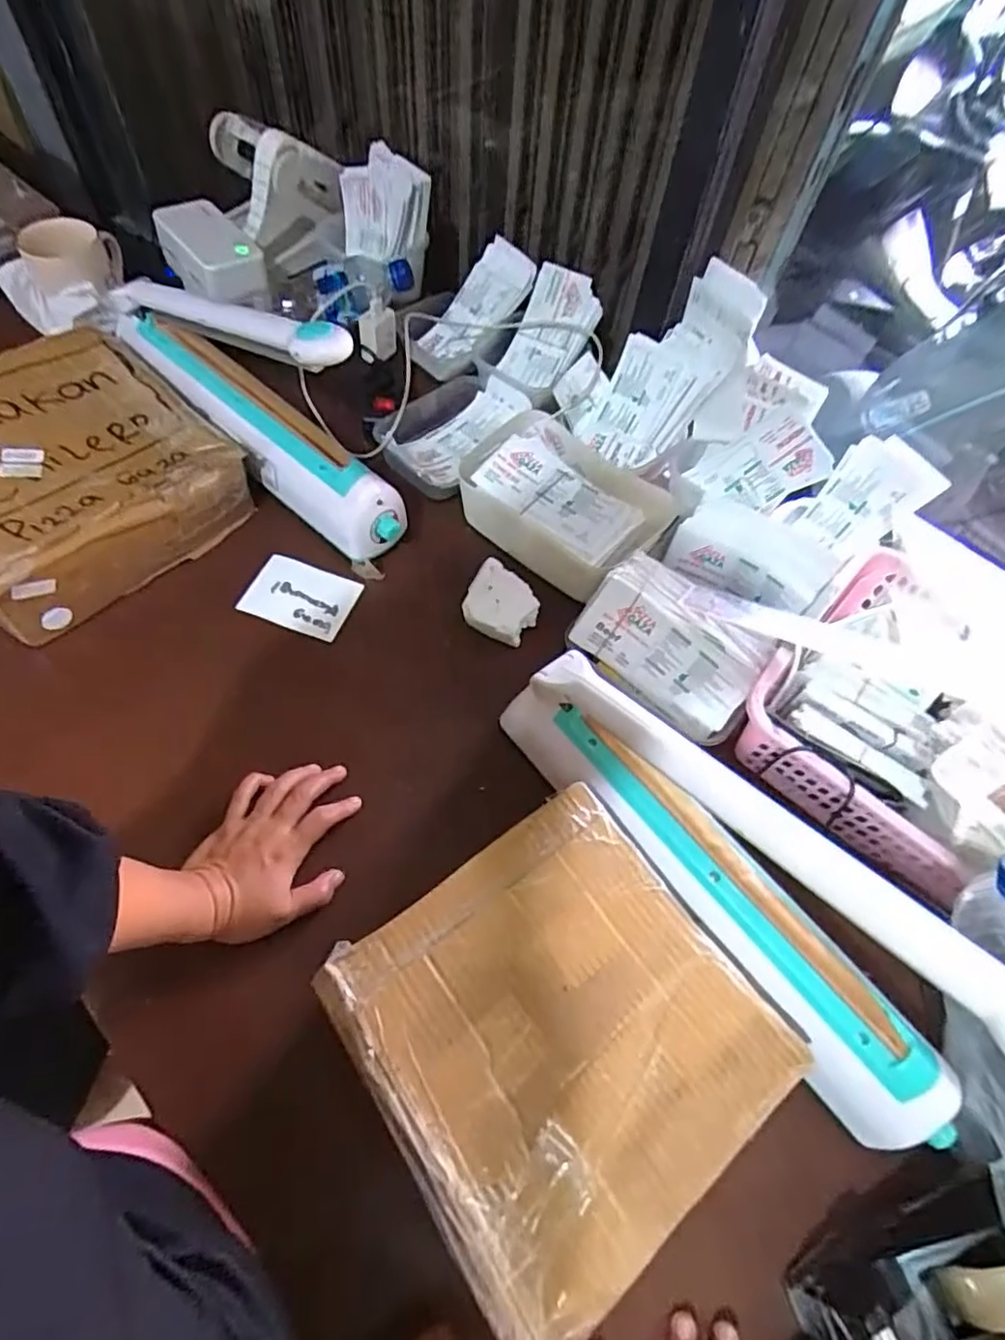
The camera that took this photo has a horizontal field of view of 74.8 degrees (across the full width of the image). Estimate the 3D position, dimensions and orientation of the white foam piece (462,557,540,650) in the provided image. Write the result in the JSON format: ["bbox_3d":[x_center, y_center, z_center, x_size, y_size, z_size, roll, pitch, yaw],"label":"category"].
[{"bbox_3d":[0.000,-0.066,0.644,0.068,0.029,0.069,25,62,9],"label":"white foam piece"}]

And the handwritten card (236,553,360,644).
[{"bbox_3d":[-0.200,-0.074,0.657,0.101,0.009,0.075,20,58,3],"label":"handwritten card"}]

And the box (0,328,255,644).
[{"bbox_3d":[-0.420,-0.188,0.633,0.236,0.112,0.255,40,66,17],"label":"box"}]

